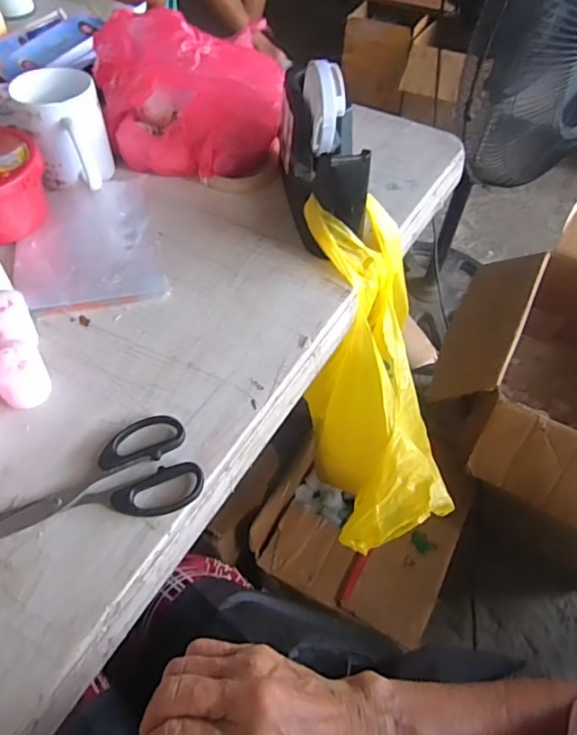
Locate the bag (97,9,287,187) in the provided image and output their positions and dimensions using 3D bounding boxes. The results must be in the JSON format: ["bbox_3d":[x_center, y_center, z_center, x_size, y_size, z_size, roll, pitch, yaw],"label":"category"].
[{"bbox_3d":[-0.112,-0.322,0.596,0.204,0.118,0.221,-7,53,-7],"label":"bag"}]

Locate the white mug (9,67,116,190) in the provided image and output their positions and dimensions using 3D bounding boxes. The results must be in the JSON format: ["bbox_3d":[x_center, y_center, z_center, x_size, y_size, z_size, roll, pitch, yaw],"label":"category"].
[{"bbox_3d":[-0.228,-0.237,0.540,0.079,0.094,0.091,-15,54,-13],"label":"white mug"}]

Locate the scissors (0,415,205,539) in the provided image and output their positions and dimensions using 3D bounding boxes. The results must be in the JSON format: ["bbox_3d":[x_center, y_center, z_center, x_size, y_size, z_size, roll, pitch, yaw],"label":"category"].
[{"bbox_3d":[-0.148,0.087,0.360,0.169,0.009,0.071,-20,55,-16],"label":"scissors"}]

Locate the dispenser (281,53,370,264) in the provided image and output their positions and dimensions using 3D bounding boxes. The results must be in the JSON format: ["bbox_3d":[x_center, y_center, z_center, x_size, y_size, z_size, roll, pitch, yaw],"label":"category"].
[{"bbox_3d":[0.033,-0.203,0.503,0.060,0.130,0.157,-9,53,-8],"label":"dispenser"}]

